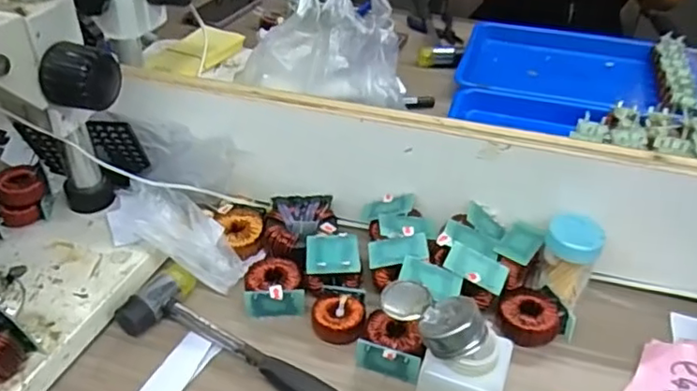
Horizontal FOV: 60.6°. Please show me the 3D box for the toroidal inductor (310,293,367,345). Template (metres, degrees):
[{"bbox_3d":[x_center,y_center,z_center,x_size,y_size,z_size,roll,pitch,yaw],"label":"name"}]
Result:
[{"bbox_3d":[-0.007,0.101,0.496,0.043,0.017,0.042,0,36,0],"label":"toroidal inductor"}]

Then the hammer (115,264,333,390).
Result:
[{"bbox_3d":[-0.059,0.120,0.456,0.263,0.025,0.064,18,40,23],"label":"hammer"}]

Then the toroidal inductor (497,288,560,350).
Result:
[{"bbox_3d":[0.150,0.101,0.494,0.048,0.018,0.049,0,36,0],"label":"toroidal inductor"}]

